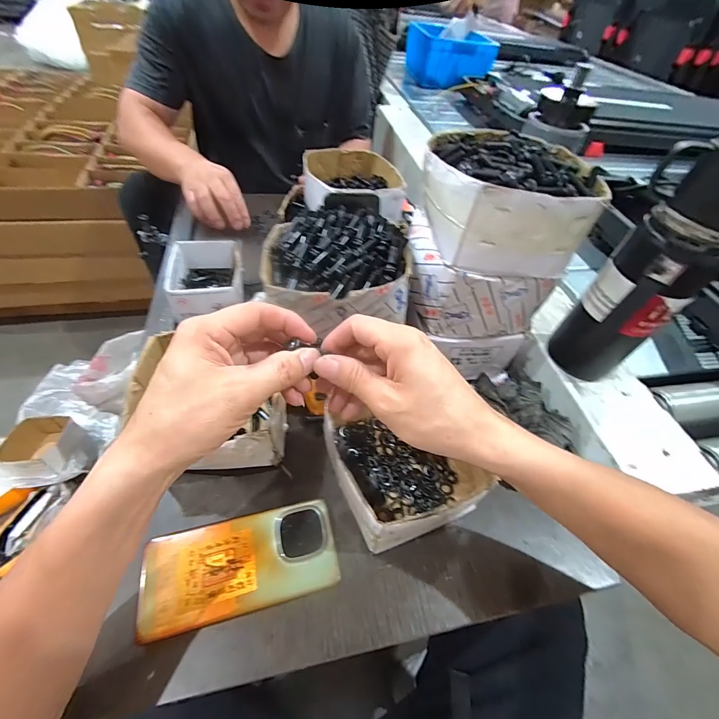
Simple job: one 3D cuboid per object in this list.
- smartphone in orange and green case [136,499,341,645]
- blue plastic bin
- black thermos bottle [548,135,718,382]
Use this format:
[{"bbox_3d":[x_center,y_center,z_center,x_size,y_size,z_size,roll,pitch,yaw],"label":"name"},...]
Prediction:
[{"bbox_3d":[-0.103,0.180,0.305,0.161,0.014,0.074,-9,52,-14],"label":"smartphone in orange and green case"},{"bbox_3d":[0.314,-1.131,1.261,0.273,0.130,0.396,2,51,-5],"label":"blue plastic bin"},{"bbox_3d":[0.272,-0.073,0.332,0.070,0.240,0.069,-6,52,-12],"label":"black thermos bottle"}]

